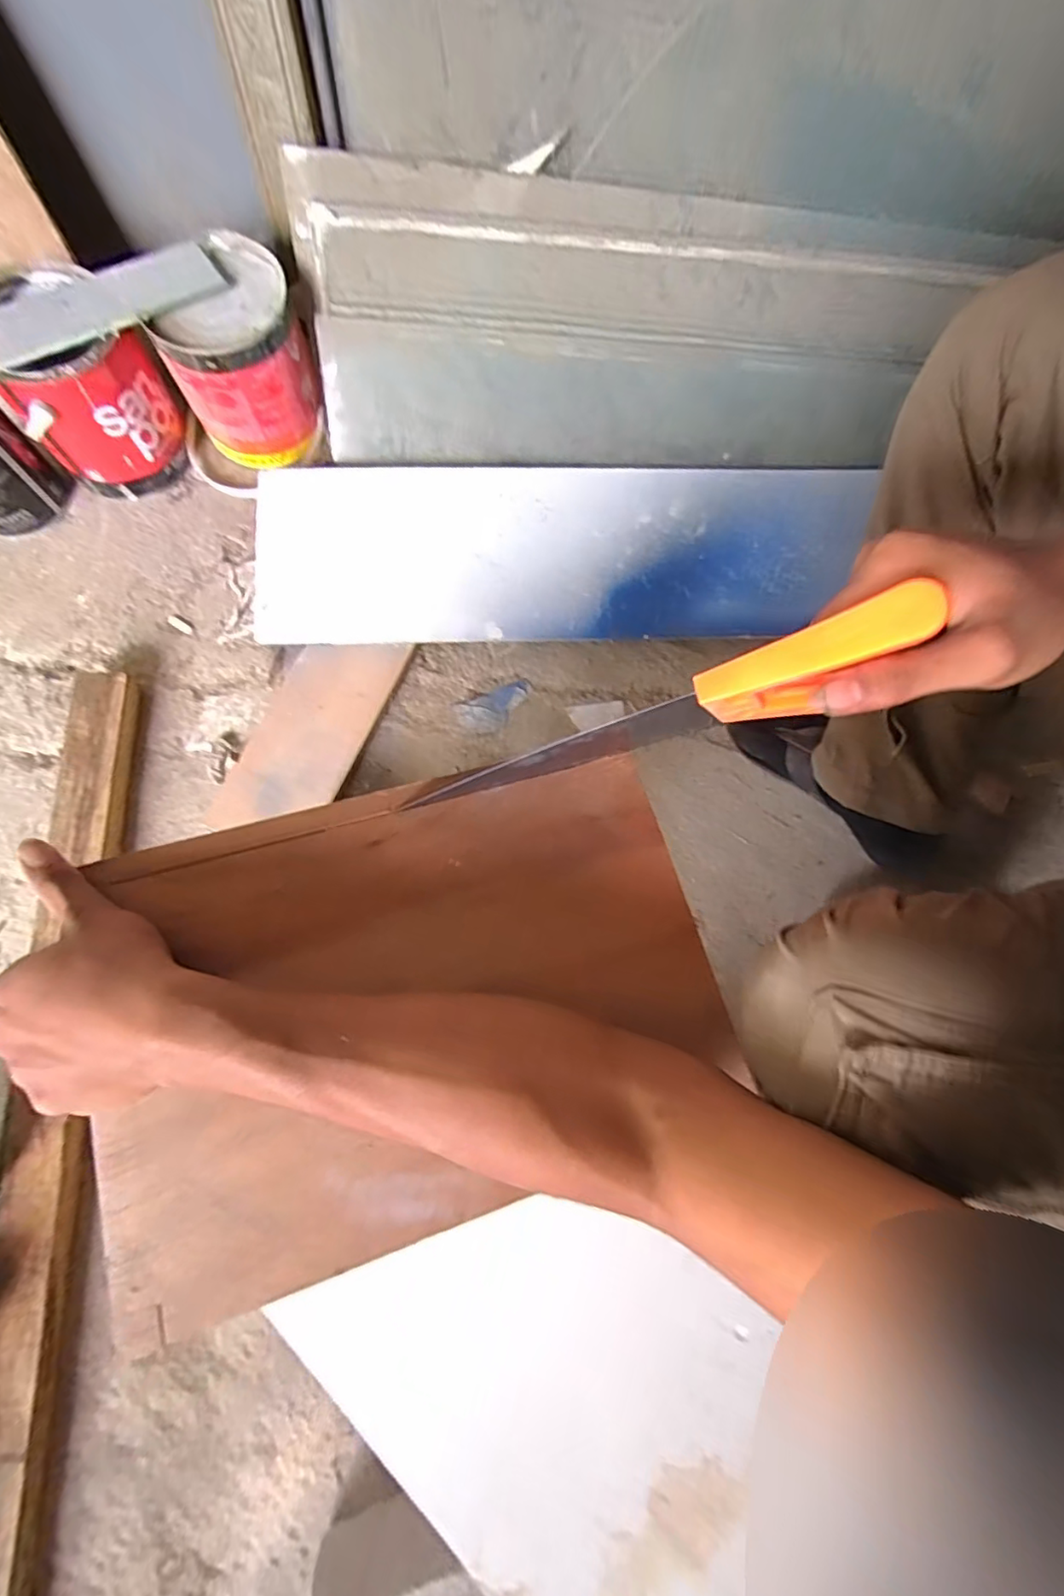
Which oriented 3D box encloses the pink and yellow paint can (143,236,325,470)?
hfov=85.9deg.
[{"bbox_3d":[-0.332,-0.499,0.657,0.149,0.156,0.131,-24,79,-11],"label":"pink and yellow paint can"}]

